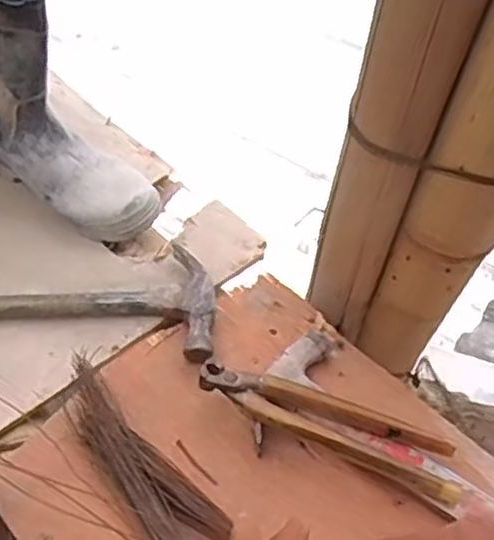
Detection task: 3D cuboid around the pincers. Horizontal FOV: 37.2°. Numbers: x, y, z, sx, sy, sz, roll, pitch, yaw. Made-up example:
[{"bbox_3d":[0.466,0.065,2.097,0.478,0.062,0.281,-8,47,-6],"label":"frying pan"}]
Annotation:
[{"bbox_3d":[0.069,0.126,0.623,0.230,0.017,0.050,23,54,11],"label":"pincers"}]

